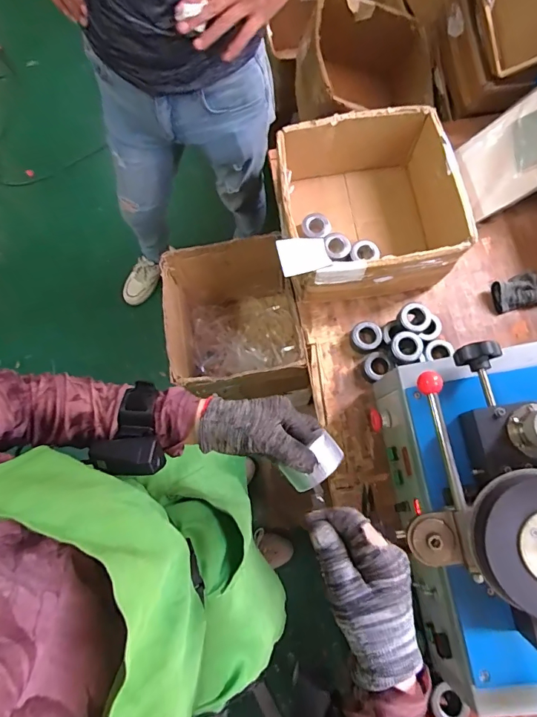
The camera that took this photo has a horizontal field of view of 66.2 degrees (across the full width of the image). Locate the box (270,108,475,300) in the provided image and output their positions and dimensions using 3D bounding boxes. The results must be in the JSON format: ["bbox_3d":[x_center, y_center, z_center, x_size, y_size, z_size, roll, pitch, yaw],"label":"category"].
[{"bbox_3d":[0.190,-0.304,0.854,0.344,0.178,0.327,-6,75,0],"label":"box"}]

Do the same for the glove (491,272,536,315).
[{"bbox_3d":[0.563,-0.147,0.881,0.159,0.039,0.080,-5,75,1],"label":"glove"}]

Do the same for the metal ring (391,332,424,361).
[{"bbox_3d":[0.278,-0.022,0.829,0.062,0.036,0.062,0,76,2],"label":"metal ring"}]

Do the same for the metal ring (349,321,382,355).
[{"bbox_3d":[0.206,-0.044,0.867,0.060,0.039,0.059,0,76,2],"label":"metal ring"}]

